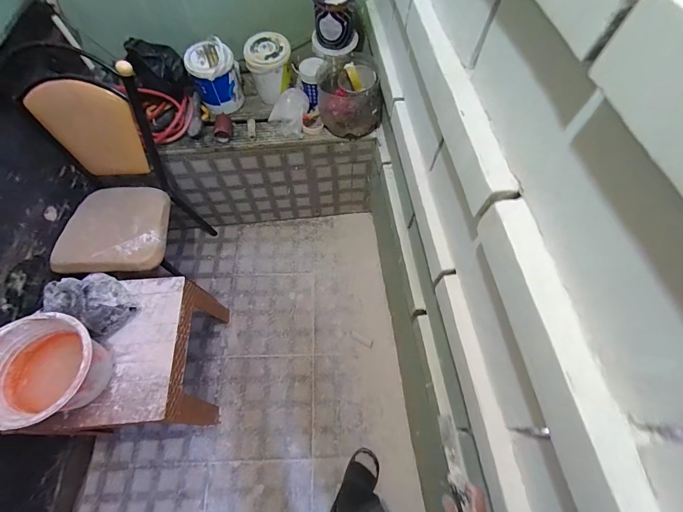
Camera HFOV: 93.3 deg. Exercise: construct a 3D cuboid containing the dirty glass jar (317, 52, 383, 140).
[{"bbox_3d":[0.035,-0.625,1.268,0.249,0.229,0.230,0,62,-1],"label":"dirty glass jar"}]

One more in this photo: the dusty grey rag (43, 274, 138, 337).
[{"bbox_3d":[-0.816,0.133,1.044,0.257,0.130,0.175,22,64,10],"label":"dusty grey rag"}]

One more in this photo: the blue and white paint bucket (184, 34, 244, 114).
[{"bbox_3d":[-0.514,-0.746,1.304,0.188,0.218,0.192,0,62,-1],"label":"blue and white paint bucket"}]

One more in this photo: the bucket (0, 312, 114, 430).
[{"bbox_3d":[-0.810,0.321,0.900,0.277,0.212,0.265,0,62,-1],"label":"bucket"}]

